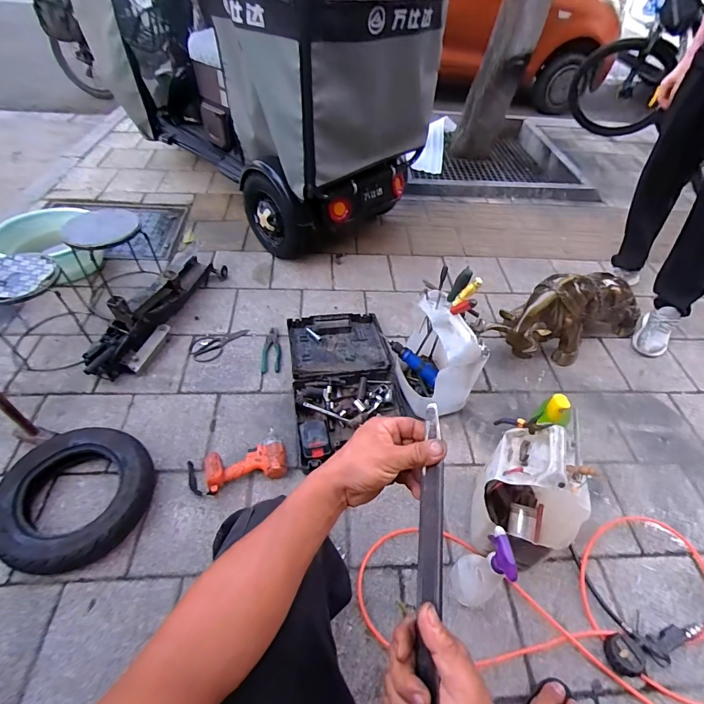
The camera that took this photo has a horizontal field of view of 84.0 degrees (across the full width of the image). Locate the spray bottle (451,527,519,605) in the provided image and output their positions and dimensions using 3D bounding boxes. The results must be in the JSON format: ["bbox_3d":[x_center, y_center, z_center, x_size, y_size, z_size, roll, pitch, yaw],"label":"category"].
[{"bbox_3d":[0.265,0.449,0.797,0.073,0.276,0.086,-23,56,-23],"label":"spray bottle"}]

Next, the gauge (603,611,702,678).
[{"bbox_3d":[0.652,0.621,0.843,0.238,0.045,0.089,-17,53,-18],"label":"gauge"}]

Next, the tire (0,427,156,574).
[{"bbox_3d":[-0.689,0.320,0.950,0.393,0.125,0.315,30,57,22],"label":"tire"}]

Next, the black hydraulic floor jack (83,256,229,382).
[{"bbox_3d":[-0.656,-0.157,1.350,0.147,0.205,0.618,20,50,12],"label":"black hydraulic floor jack"}]

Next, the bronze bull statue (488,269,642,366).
[{"bbox_3d":[0.761,-0.120,1.336,0.642,0.297,0.199,-6,50,-23],"label":"bronze bull statue"}]

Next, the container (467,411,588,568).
[{"bbox_3d":[0.400,0.333,0.905,0.200,0.341,0.240,11,49,4],"label":"container"}]

